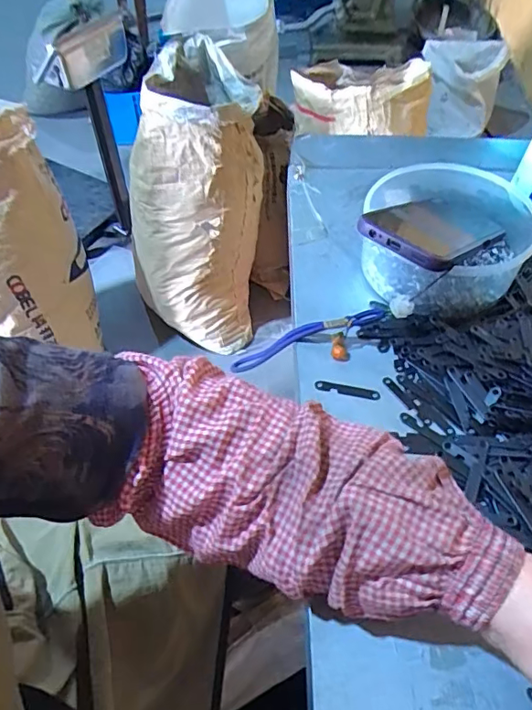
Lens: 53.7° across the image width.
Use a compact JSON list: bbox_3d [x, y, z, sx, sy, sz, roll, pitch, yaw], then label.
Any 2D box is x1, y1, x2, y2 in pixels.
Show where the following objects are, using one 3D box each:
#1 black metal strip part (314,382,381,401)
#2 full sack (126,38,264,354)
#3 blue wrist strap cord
[{"bbox_3d":[0.067,0.029,0.429,0.052,0.006,0.010,11,53,9],"label":"black metal strip part"},{"bbox_3d":[-0.172,-0.354,1.283,0.254,0.772,0.283,16,55,10],"label":"full sack"},{"bbox_3d":[0.033,-0.015,0.462,0.142,0.019,0.011,-21,51,15],"label":"blue wrist strap cord"}]

